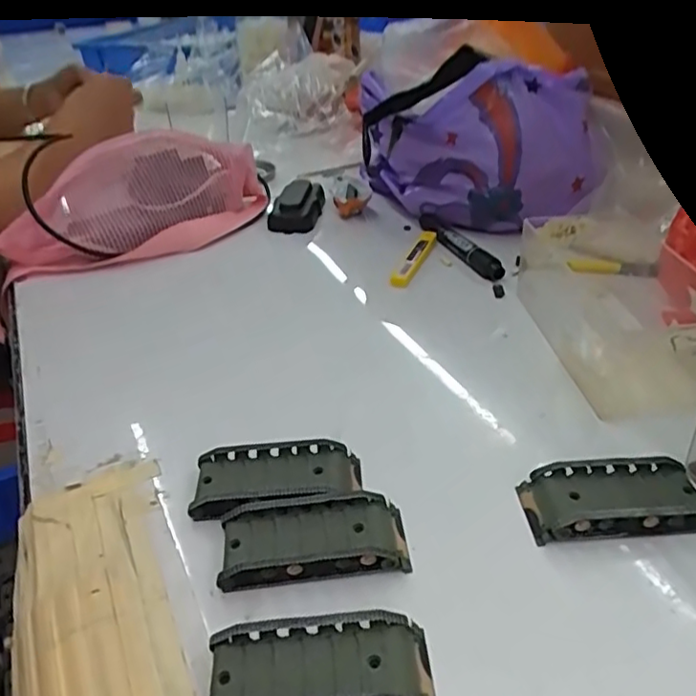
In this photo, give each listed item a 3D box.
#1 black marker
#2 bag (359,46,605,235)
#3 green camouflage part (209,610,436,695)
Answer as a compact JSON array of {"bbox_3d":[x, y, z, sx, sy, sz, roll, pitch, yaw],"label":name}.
[{"bbox_3d":[0.109,-0.104,0.626,0.021,0.012,0.141,-15,37,-17],"label":"black marker"},{"bbox_3d":[0.126,-0.204,0.636,0.242,0.157,0.074,12,37,20],"label":"bag"},{"bbox_3d":[-0.012,0.142,0.277,0.096,0.018,0.044,-4,35,-1],"label":"green camouflage part"}]

